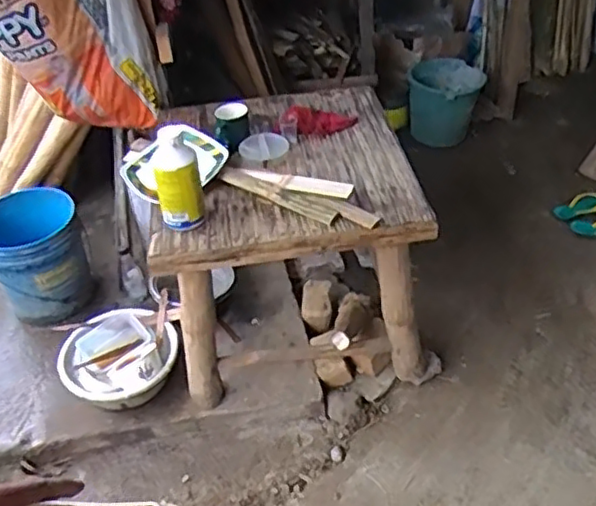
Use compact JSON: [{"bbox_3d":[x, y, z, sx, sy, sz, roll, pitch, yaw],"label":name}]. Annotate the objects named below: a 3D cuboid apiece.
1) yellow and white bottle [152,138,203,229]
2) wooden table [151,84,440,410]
[{"bbox_3d":[-0.251,-0.146,1.375,0.092,0.205,0.079,-10,39,-7],"label":"yellow and white bottle"},{"bbox_3d":[-0.020,-0.049,1.782,0.591,0.554,0.641,-6,39,-3],"label":"wooden table"}]

